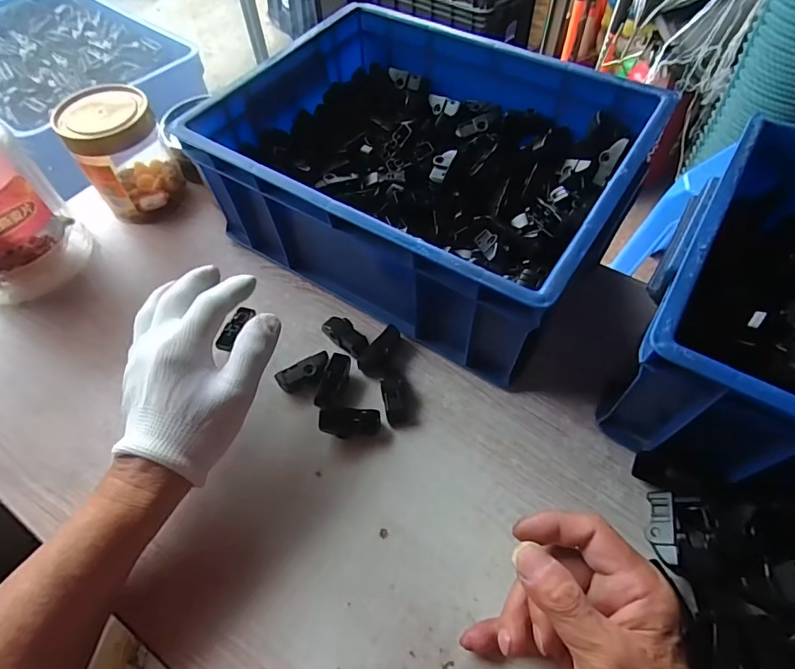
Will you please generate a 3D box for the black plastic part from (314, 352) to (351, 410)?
[{"bbox_3d":[-0.052,0.039,0.385,0.020,0.012,0.046,16,60,11],"label":"black plastic part"}]

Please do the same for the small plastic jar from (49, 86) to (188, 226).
[{"bbox_3d":[-0.275,-0.179,0.479,0.086,0.112,0.078,-31,62,-17],"label":"small plastic jar"}]

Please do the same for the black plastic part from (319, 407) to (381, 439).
[{"bbox_3d":[-0.037,0.069,0.371,0.047,0.013,0.021,2,58,2],"label":"black plastic part"}]

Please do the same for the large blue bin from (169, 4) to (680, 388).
[{"bbox_3d":[0.025,-0.147,0.438,0.330,0.129,0.258,30,63,18],"label":"large blue bin"}]

